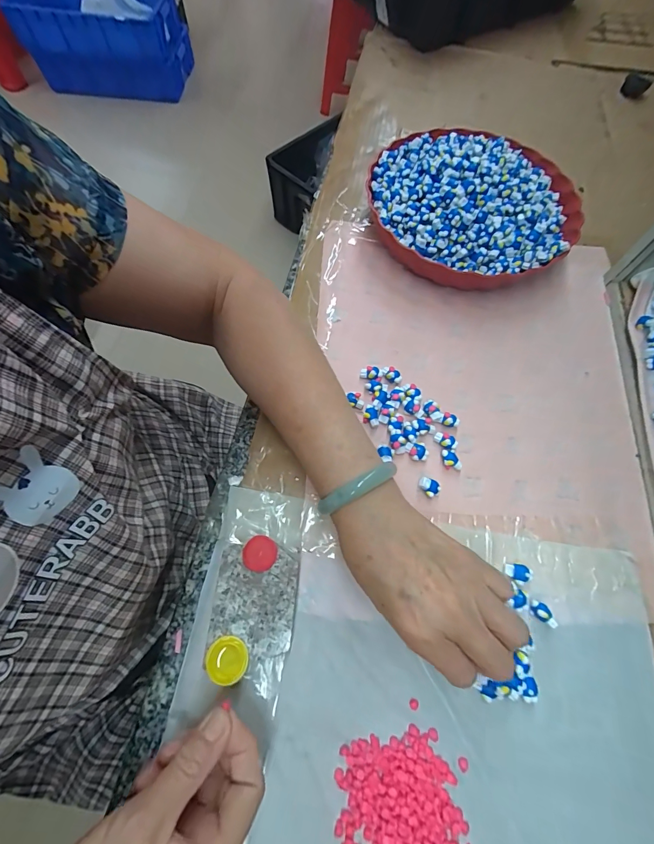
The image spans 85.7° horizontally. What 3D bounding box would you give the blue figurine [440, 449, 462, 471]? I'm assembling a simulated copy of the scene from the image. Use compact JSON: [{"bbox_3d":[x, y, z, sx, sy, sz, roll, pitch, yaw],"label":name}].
[{"bbox_3d":[0.114,0.035,0.325,0.014,0.012,0.021,-20,69,-11],"label":"blue figurine"}]

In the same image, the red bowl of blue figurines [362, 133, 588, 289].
[{"bbox_3d":[0.166,-0.249,0.411,0.224,0.074,0.224,1,66,-2],"label":"red bowl of blue figurines"}]

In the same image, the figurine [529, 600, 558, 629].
[{"bbox_3d":[0.170,0.151,0.277,0.018,0.012,0.012,38,70,13],"label":"figurine"}]

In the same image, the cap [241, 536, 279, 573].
[{"bbox_3d":[-0.052,0.103,0.274,0.025,0.005,0.026,1,66,-2],"label":"cap"}]

